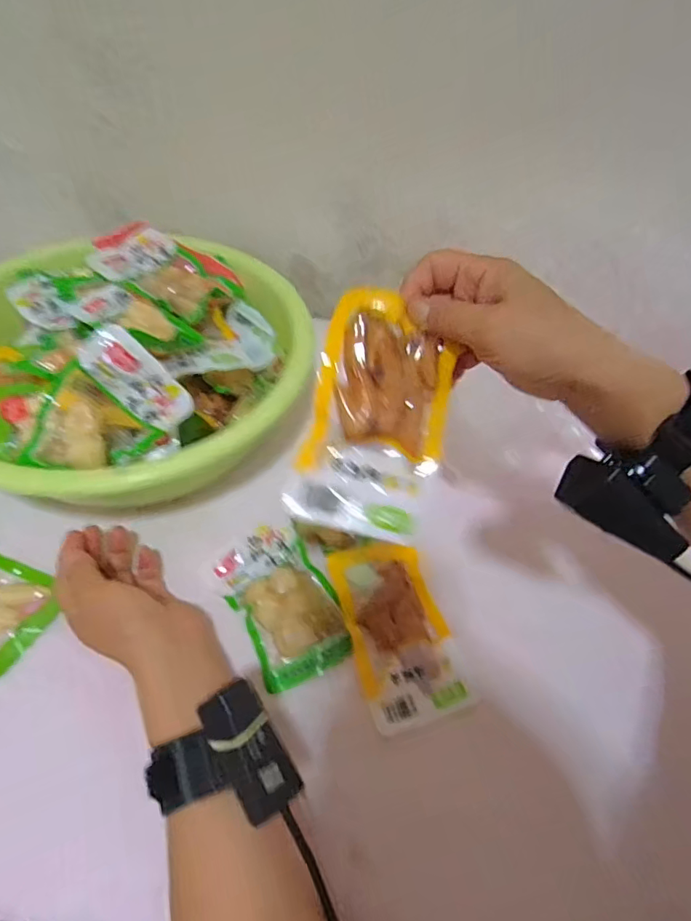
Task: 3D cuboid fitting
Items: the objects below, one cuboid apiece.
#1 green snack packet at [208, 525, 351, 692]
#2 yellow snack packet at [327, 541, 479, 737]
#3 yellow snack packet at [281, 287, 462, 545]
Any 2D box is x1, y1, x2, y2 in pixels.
[{"bbox_3d":[-0.050,0.108,0.398,0.074,0.015,0.121,-24,57,-20],"label":"green snack packet"},{"bbox_3d":[0.041,0.129,0.396,0.079,0.017,0.139,-13,54,-14],"label":"yellow snack packet"},{"bbox_3d":[0.018,-0.025,0.292,0.077,0.015,0.134,15,89,-7],"label":"yellow snack packet"}]

